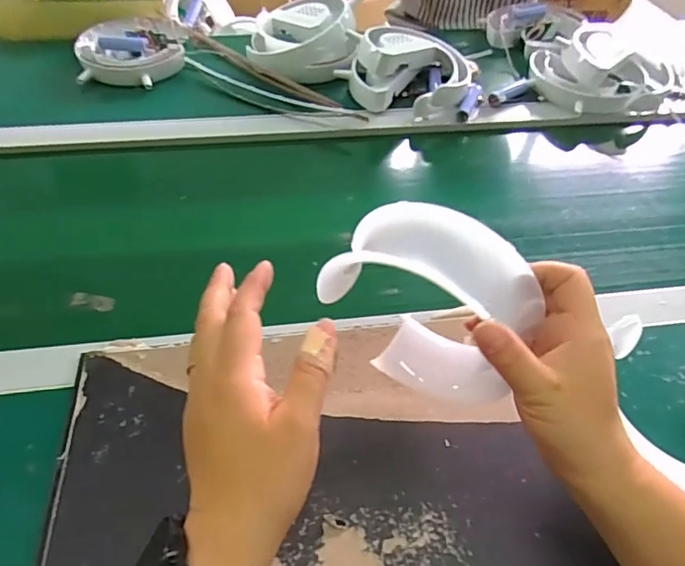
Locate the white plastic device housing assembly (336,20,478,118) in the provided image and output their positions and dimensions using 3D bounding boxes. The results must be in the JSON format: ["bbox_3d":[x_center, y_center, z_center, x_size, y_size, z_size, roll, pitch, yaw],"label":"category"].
[{"bbox_3d":[0.090,-0.296,0.720,0.180,0.068,0.148,11,48,6],"label":"white plastic device housing assembly"}]

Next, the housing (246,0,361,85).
[{"bbox_3d":[-0.054,-0.355,0.760,0.165,0.046,0.148,-15,62,13],"label":"housing"}]

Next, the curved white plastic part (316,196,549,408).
[{"bbox_3d":[0.055,0.022,0.364,0.135,0.154,0.051,28,52,20],"label":"curved white plastic part"}]

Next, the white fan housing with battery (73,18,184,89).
[{"bbox_3d":[-0.302,-0.335,0.752,0.144,0.043,0.156,-6,49,-9],"label":"white fan housing with battery"}]

